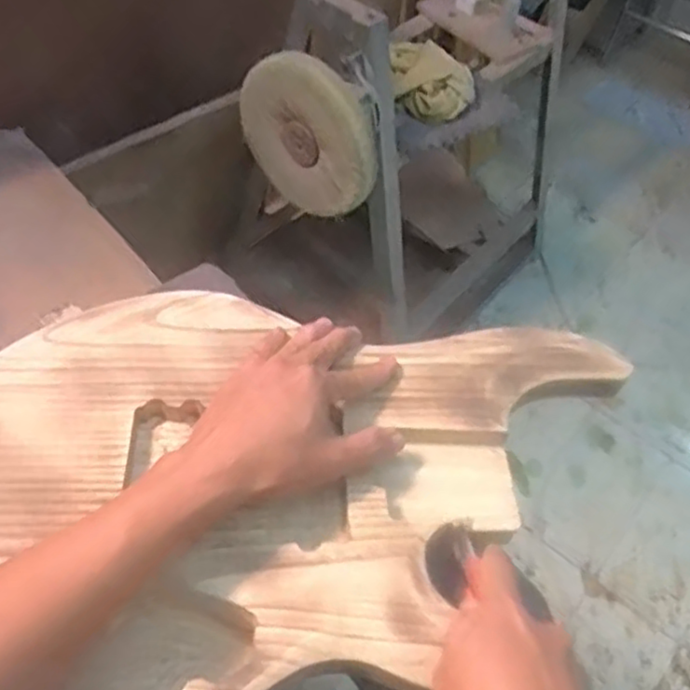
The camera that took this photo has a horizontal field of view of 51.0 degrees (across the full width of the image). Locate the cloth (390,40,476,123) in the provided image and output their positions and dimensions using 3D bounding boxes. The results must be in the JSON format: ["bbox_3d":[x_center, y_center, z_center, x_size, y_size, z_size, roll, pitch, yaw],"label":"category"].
[{"bbox_3d":[0.173,-0.518,1.434,0.169,0.072,0.232,6,52,-3],"label":"cloth"}]

